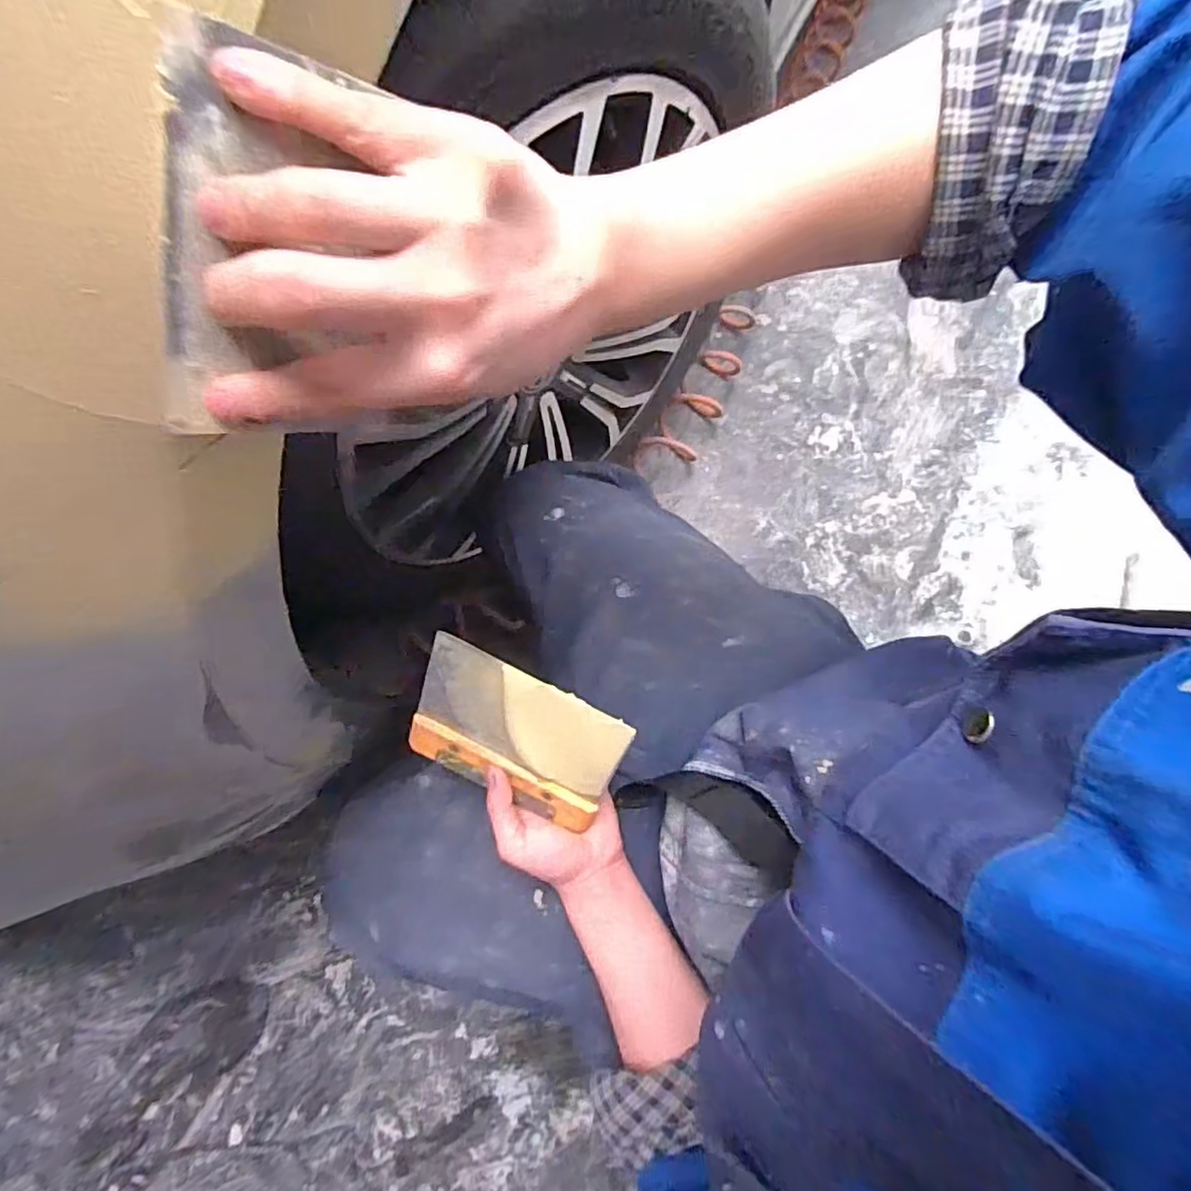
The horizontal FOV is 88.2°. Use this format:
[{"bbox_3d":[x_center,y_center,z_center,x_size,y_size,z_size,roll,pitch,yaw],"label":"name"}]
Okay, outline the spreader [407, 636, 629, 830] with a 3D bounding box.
[{"bbox_3d":[-0.059,0.101,0.438,0.147,0.113,0.006,25,32,6],"label":"spreader"}]

